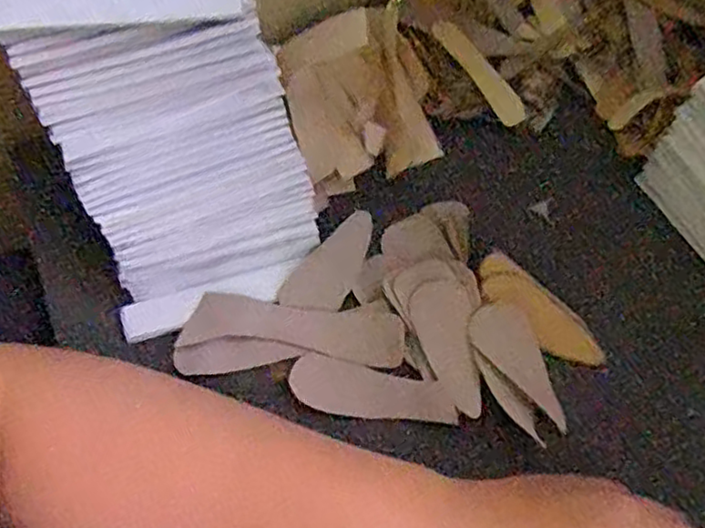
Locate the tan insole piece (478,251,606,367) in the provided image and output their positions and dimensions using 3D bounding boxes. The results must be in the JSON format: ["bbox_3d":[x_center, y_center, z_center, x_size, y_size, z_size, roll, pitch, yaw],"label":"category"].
[{"bbox_3d":[0.099,0.026,0.349,0.077,0.011,0.029,39,72,20],"label":"tan insole piece"}]

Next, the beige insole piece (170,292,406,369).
[{"bbox_3d":[-0.031,0.034,0.351,0.116,0.006,0.032,5,64,6],"label":"beige insole piece"}]

